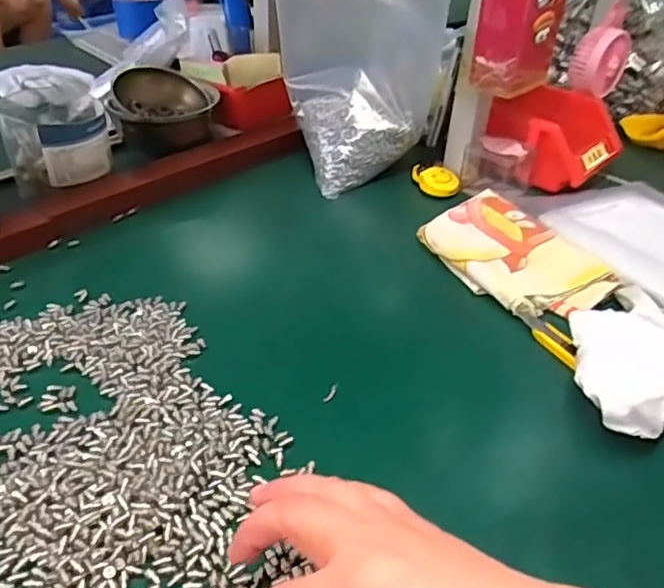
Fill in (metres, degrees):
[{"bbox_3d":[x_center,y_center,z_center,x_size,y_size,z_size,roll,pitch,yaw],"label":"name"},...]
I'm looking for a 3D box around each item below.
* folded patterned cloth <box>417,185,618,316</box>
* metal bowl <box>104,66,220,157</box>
[{"bbox_3d":[0.167,-0.038,0.555,0.110,0.033,0.159,-18,42,-27],"label":"folded patterned cloth"},{"bbox_3d":[-0.200,-0.222,0.725,0.122,0.067,0.104,-10,39,-19],"label":"metal bowl"}]

